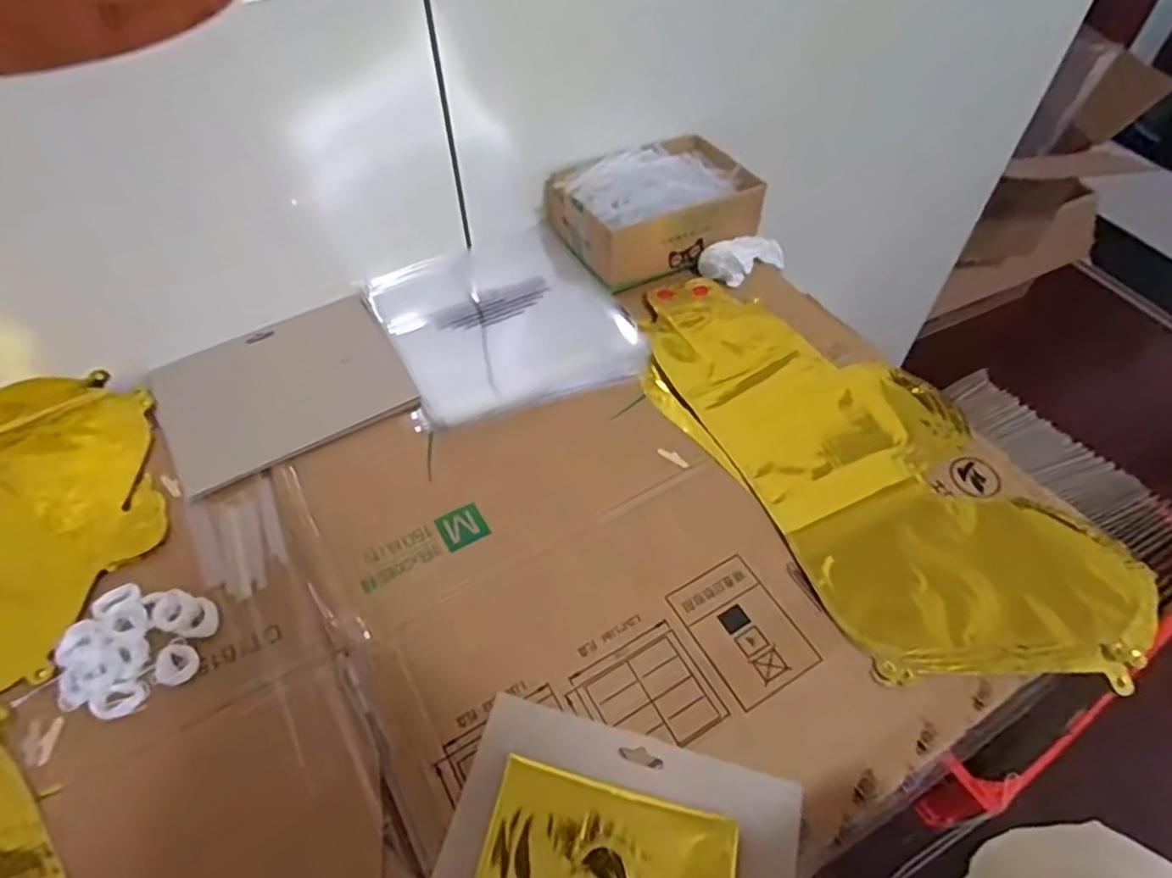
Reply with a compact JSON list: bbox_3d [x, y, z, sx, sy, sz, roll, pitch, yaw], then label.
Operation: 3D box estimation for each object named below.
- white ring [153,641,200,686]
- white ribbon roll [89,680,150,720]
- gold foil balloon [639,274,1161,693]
[{"bbox_3d":[-0.263,0.144,0.429,0.025,0.004,0.029,-31,58,-22],"label":"white ring"},{"bbox_3d":[-0.293,0.164,0.419,0.032,0.004,0.021,-21,55,-16],"label":"white ribbon roll"},{"bbox_3d":[0.210,0.001,0.537,0.213,0.017,0.436,-25,56,-18],"label":"gold foil balloon"}]

